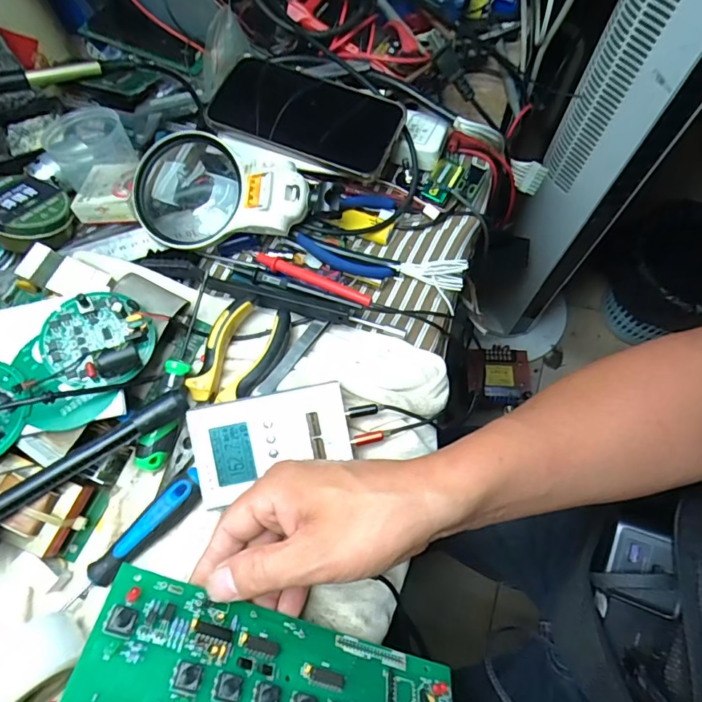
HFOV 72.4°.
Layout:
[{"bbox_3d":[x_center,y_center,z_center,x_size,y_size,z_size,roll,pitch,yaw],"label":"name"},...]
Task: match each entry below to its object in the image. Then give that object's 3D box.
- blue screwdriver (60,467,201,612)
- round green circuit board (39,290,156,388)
[{"bbox_3d":[-0.144,0.130,0.323,0.019,0.023,0.130,41,74,15],"label":"blue screwdriver"},{"bbox_3d":[-0.176,-0.012,0.332,0.066,0.023,0.072,0,68,1],"label":"round green circuit board"}]

